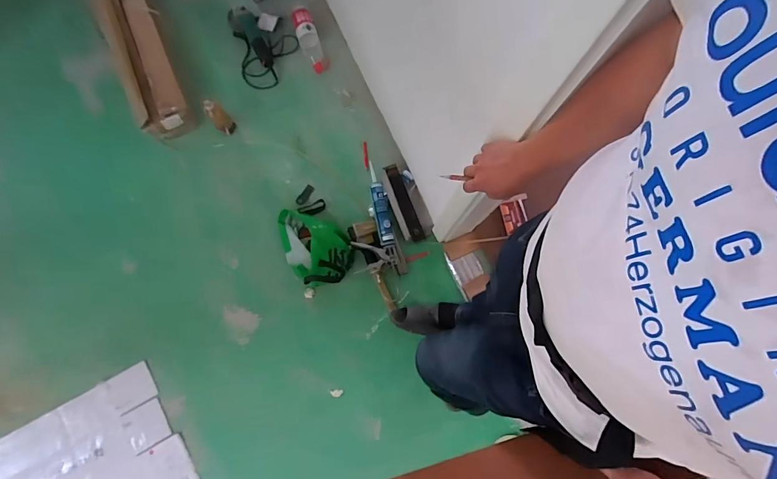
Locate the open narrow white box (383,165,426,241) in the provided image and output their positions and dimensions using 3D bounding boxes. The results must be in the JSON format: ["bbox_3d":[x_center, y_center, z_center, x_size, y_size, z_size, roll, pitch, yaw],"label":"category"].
[{"bbox_3d":[0.051,-0.139,1.479,0.083,0.060,0.316,-22,92,-3],"label":"open narrow white box"}]

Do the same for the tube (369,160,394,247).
[{"bbox_3d":[-0.026,-0.114,1.424,0.059,0.046,0.295,-8,78,-3],"label":"tube"}]

